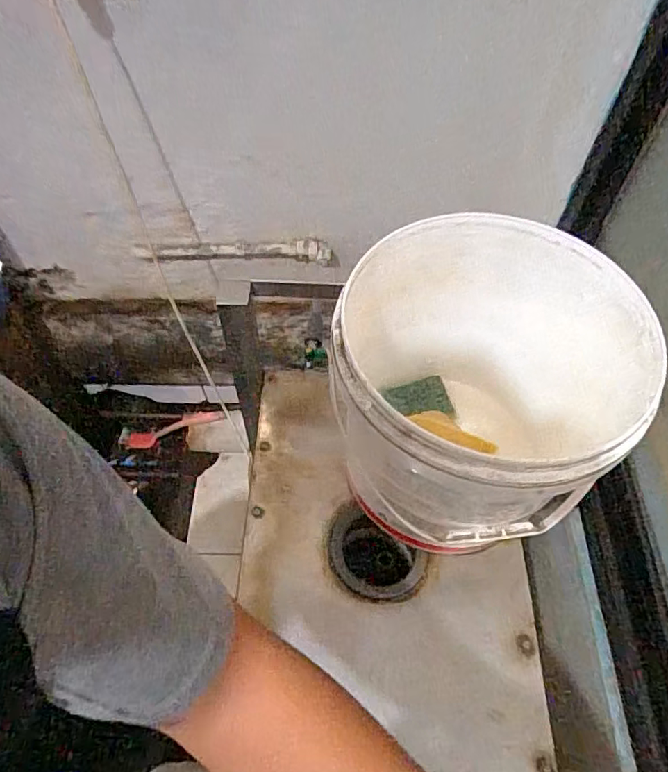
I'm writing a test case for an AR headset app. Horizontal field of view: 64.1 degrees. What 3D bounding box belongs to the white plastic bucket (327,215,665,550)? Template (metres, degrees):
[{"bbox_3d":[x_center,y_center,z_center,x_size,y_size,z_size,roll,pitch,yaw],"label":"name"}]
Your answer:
[{"bbox_3d":[0.156,0.025,0.634,0.294,0.312,0.296,0,58,0],"label":"white plastic bucket"}]

